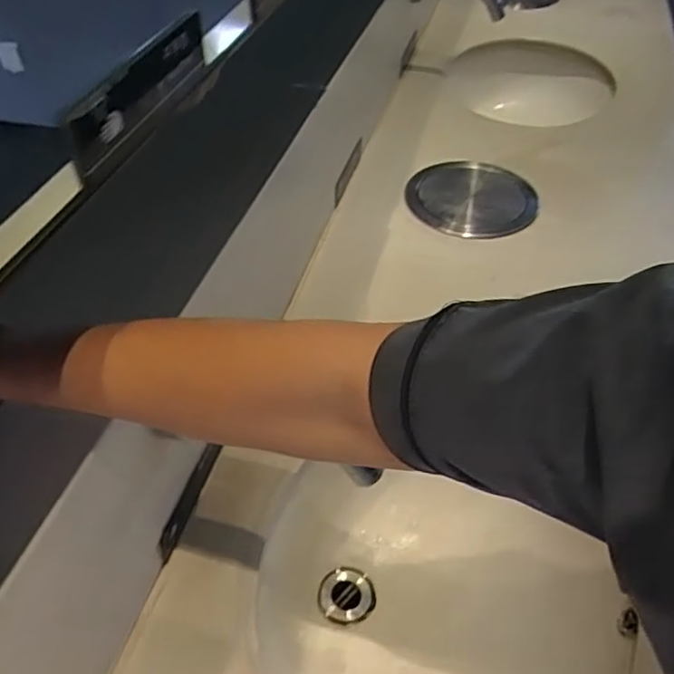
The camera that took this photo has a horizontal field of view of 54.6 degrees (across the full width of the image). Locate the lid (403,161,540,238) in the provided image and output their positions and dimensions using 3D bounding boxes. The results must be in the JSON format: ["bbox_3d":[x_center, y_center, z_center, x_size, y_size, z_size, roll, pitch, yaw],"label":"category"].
[{"bbox_3d":[0.210,-0.216,1.006,0.184,0.018,0.185,3,51,-4],"label":"lid"}]

